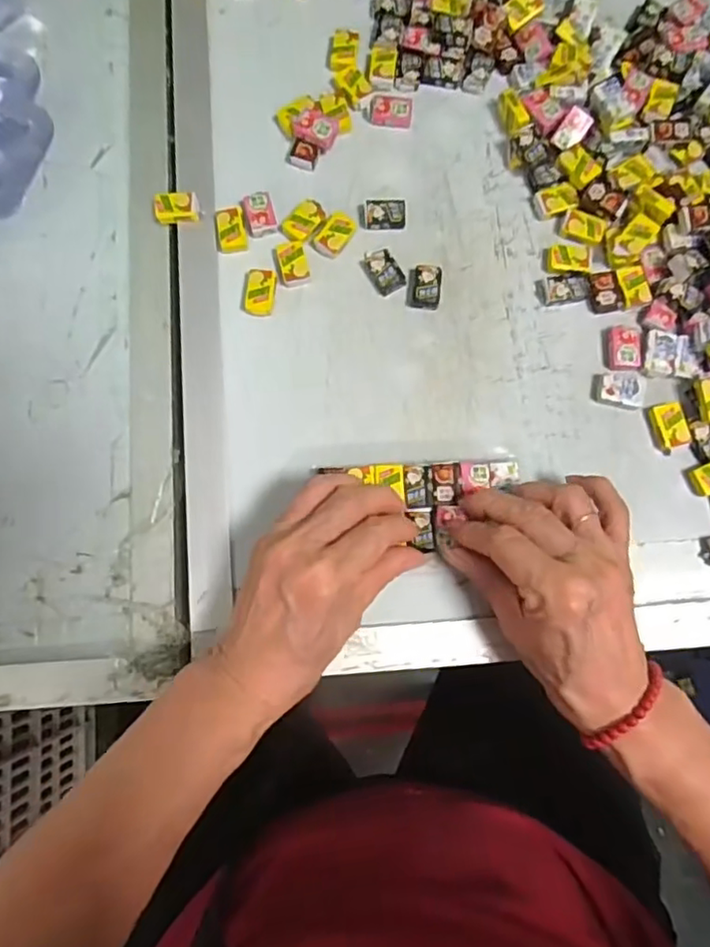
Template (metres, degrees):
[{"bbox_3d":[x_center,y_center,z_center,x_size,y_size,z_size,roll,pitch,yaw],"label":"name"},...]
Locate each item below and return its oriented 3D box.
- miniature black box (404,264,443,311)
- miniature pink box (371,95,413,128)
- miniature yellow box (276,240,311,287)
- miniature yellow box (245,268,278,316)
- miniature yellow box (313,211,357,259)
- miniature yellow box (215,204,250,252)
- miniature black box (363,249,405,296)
[{"bbox_3d":[0.043,-0.116,0.382,0.021,0.008,0.026,7,79,2],"label":"miniature black box"},{"bbox_3d":[0.024,-0.237,0.402,0.027,0.005,0.019,3,79,1],"label":"miniature pink box"},{"bbox_3d":[-0.038,-0.130,0.382,0.017,0.005,0.027,-14,79,-2],"label":"miniature yellow box"},{"bbox_3d":[-0.059,-0.111,0.379,0.018,0.009,0.026,6,79,2],"label":"miniature yellow box"},{"bbox_3d":[-0.012,-0.149,0.386,0.018,0.005,0.029,33,81,7],"label":"miniature yellow box"},{"bbox_3d":[-0.078,-0.153,0.387,0.019,0.007,0.029,-11,79,-1],"label":"miniature yellow box"},{"bbox_3d":[0.018,-0.126,0.382,0.020,0.006,0.029,-31,80,-5],"label":"miniature black box"}]

